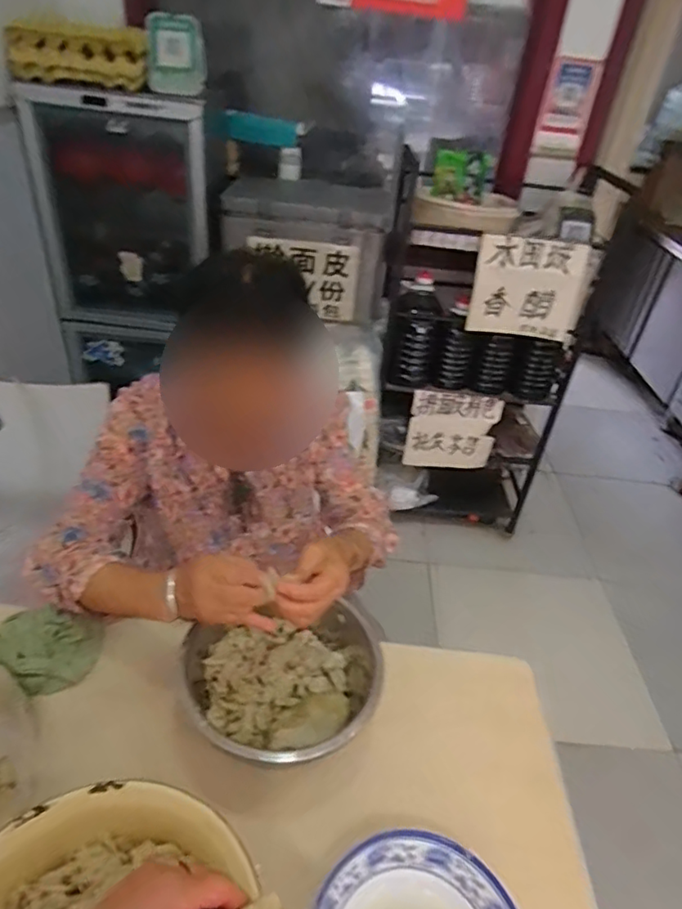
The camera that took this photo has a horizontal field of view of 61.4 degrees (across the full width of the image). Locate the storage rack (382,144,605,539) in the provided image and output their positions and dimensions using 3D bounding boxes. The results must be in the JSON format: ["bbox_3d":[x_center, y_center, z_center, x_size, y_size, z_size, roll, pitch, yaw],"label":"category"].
[{"bbox_3d":[0.413,-0.221,1.860,0.609,1.036,0.314,1,36,-8],"label":"storage rack"}]

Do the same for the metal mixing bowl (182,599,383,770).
[{"bbox_3d":[-0.064,0.286,0.692,0.236,0.092,0.196,-10,39,-22],"label":"metal mixing bowl"}]

